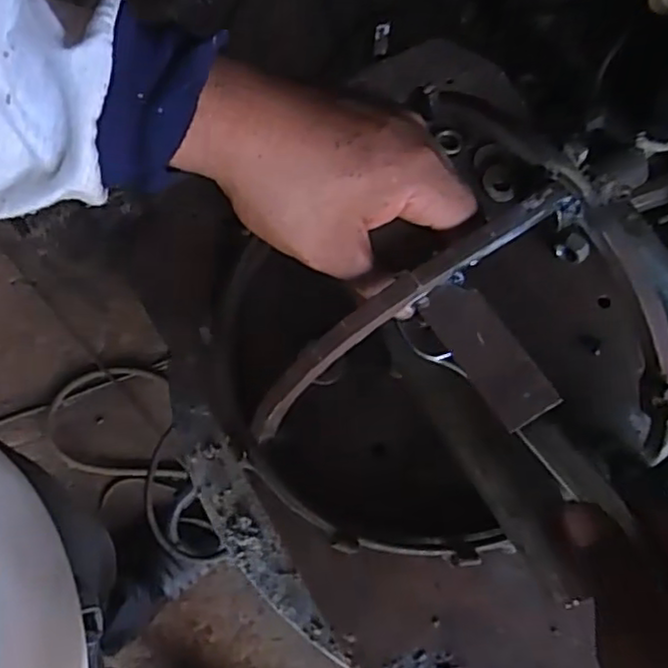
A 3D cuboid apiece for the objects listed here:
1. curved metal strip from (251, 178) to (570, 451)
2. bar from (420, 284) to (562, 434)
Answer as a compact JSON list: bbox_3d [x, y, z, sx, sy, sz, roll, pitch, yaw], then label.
[{"bbox_3d":[0.026,-0.009,0.314,0.180,0.048,0.010,-37,73,10],"label":"curved metal strip"},{"bbox_3d":[0.065,0.008,0.296,0.026,0.006,0.067,-39,73,12],"label":"bar"}]

